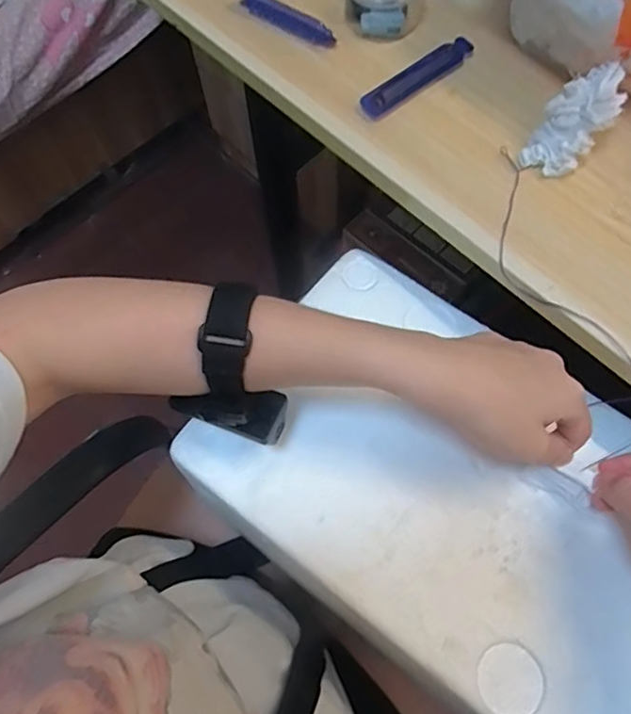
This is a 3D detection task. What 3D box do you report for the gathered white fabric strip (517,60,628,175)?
[{"bbox_3d":[0.177,-0.160,0.381,0.040,0.047,0.060,35,74,13],"label":"gathered white fabric strip"}]

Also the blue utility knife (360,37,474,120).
[{"bbox_3d":[0.079,-0.212,0.424,0.103,0.007,0.020,-35,72,-13],"label":"blue utility knife"}]

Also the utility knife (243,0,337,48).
[{"bbox_3d":[-0.023,-0.271,0.446,0.089,0.011,0.014,31,72,12],"label":"utility knife"}]

